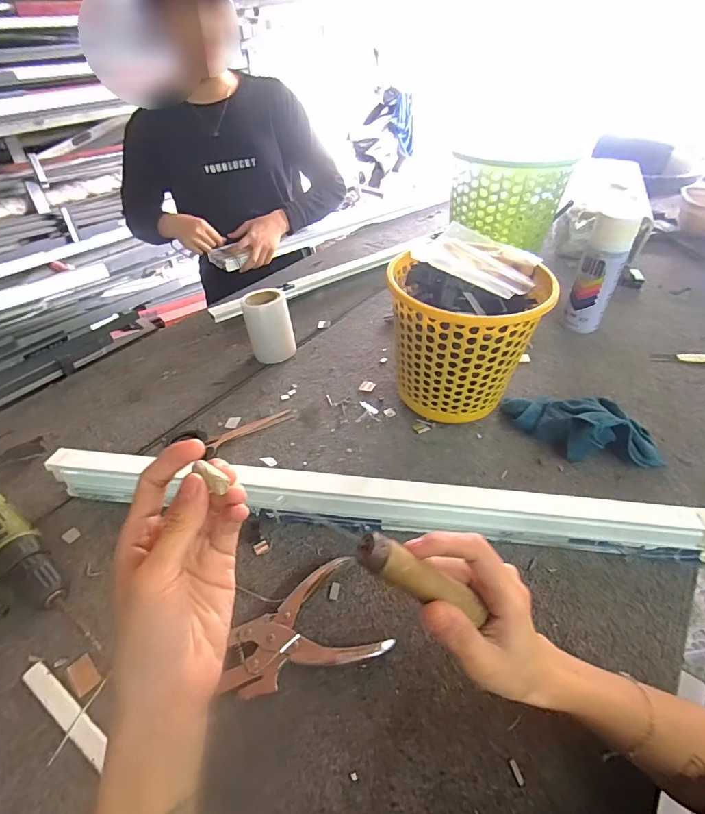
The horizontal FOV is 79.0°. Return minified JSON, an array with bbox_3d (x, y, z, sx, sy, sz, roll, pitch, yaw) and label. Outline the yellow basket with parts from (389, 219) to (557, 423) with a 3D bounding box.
[{"bbox_3d":[0.148,-0.089,0.586,0.185,0.195,0.173,-2,42,-1],"label":"yellow basket with parts"}]

